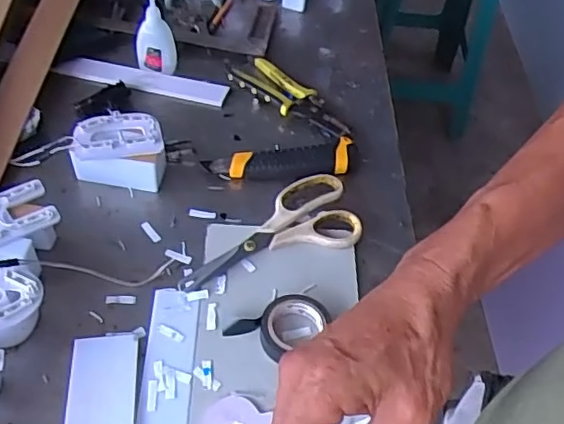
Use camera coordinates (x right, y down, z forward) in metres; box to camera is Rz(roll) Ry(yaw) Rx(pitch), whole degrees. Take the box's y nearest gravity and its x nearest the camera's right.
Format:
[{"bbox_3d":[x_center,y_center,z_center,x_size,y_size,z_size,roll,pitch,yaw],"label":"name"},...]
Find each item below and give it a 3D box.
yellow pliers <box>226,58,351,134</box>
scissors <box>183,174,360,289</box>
[{"bbox_3d":[0.010,-0.134,0.696,0.158,0.022,0.054,34,56,21],"label":"yellow pliers"},{"bbox_3d":[-0.016,0.015,0.573,0.178,0.016,0.085,-13,53,-15],"label":"scissors"}]

